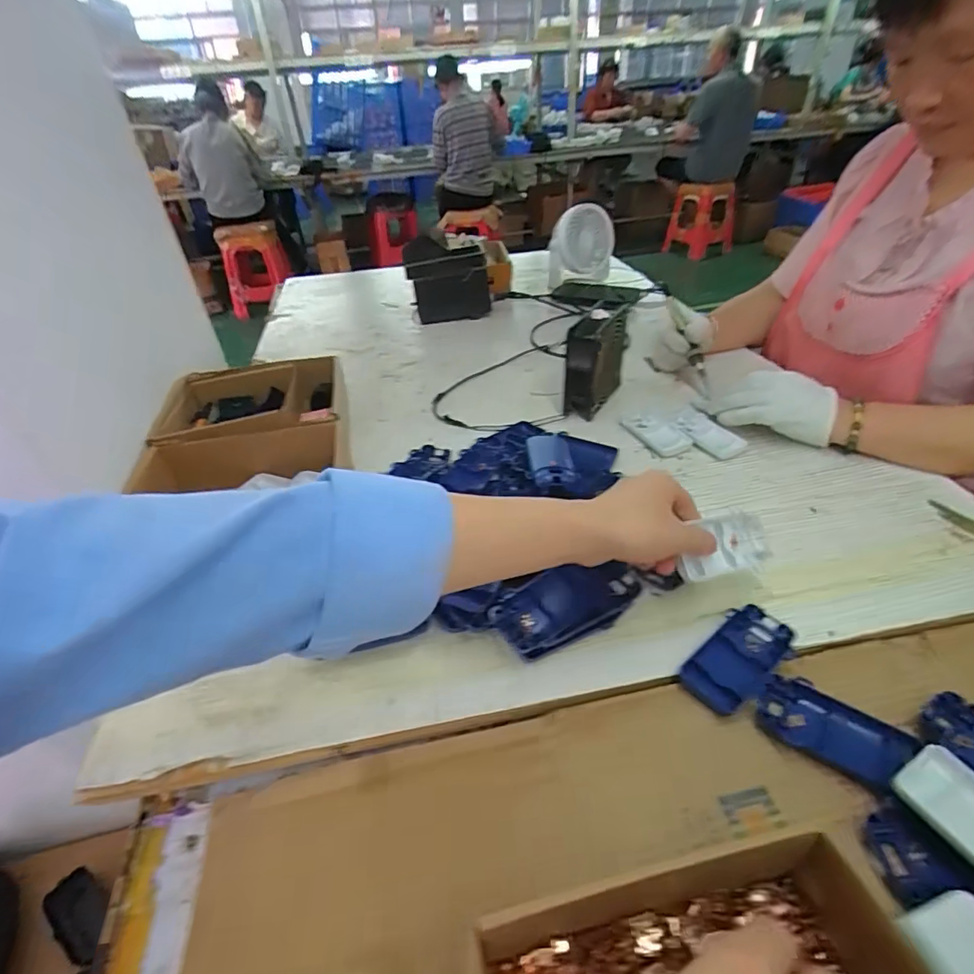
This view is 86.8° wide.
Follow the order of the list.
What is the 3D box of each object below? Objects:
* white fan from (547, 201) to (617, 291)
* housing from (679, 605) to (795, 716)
[{"bbox_3d":[0.198,-0.511,1.086,0.130,0.141,0.068,4,39,11],"label":"white fan"},{"bbox_3d":[0.190,0.130,0.389,0.094,0.016,0.049,-33,46,-31],"label":"housing"}]

